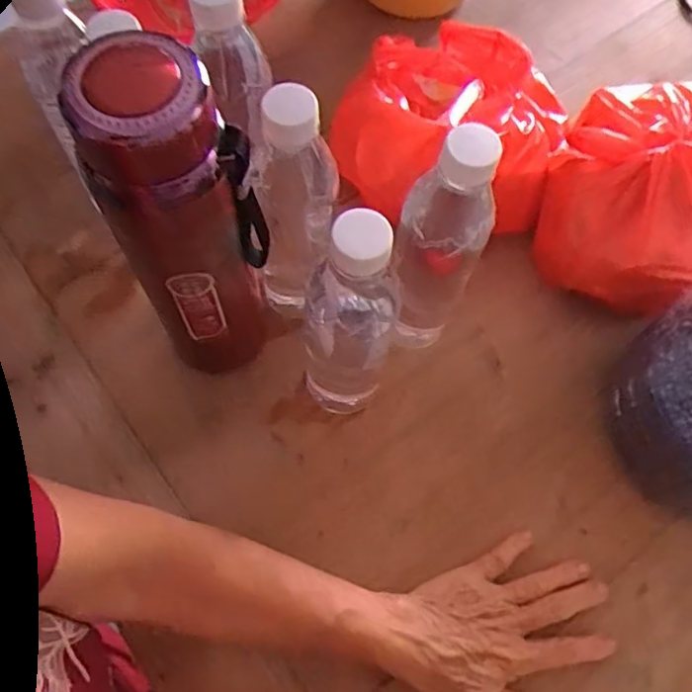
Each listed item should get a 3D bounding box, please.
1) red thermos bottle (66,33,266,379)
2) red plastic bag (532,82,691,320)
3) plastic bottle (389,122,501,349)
[{"bbox_3d":[-0.098,-0.057,0.415,0.084,0.291,0.071,-26,72,-15],"label":"red thermos bottle"},{"bbox_3d":[0.267,-0.136,0.562,0.172,0.112,0.212,32,69,12],"label":"red plastic bag"},{"bbox_3d":[0.066,-0.066,0.459,0.058,0.238,0.058,21,67,7],"label":"plastic bottle"}]

